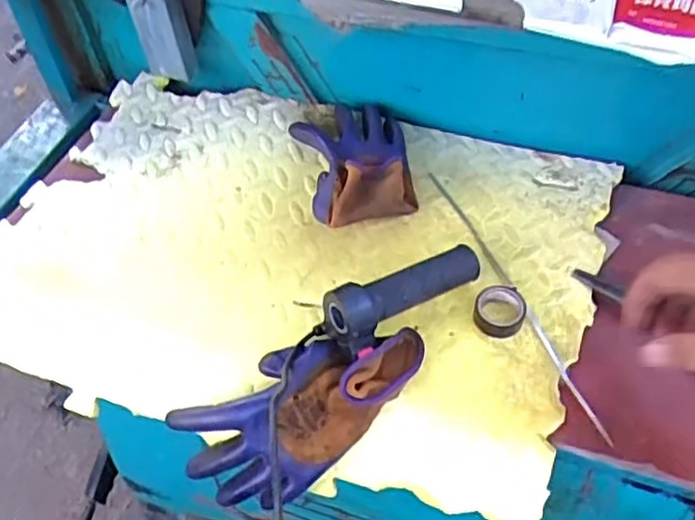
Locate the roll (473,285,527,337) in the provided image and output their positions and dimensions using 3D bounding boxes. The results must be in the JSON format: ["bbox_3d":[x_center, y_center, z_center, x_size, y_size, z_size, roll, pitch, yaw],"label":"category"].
[{"bbox_3d":[0.136,0.042,0.600,0.044,0.020,0.050,18,54,12],"label":"roll"}]

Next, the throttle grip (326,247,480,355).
[{"bbox_3d":[0.050,0.028,0.596,0.143,0.055,0.052,-30,59,-23],"label":"throttle grip"}]

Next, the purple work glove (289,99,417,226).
[{"bbox_3d":[0.008,-0.115,0.704,0.109,0.066,0.172,-11,53,-10],"label":"purple work glove"}]

